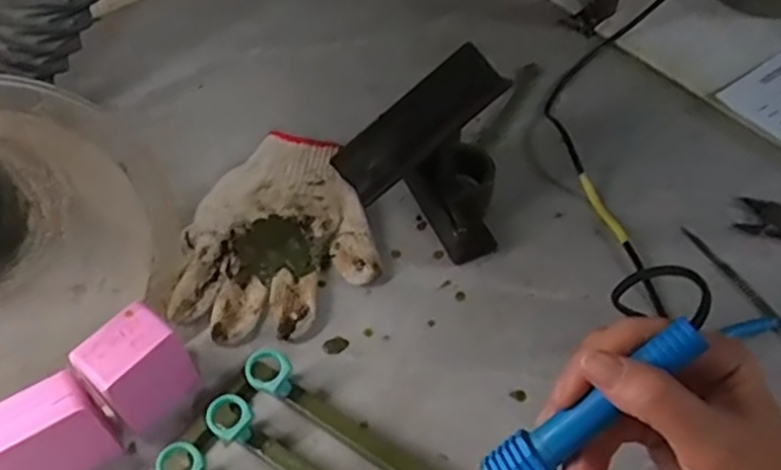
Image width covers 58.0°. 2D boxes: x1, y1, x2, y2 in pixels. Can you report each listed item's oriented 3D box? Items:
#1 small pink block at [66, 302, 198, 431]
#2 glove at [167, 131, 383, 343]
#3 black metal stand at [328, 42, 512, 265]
[{"bbox_3d":[-0.158,0.085,0.445,0.045,0.060,0.055,36,60,26],"label":"small pink block"},{"bbox_3d":[-0.085,-0.001,0.544,0.142,0.030,0.176,-1,51,0],"label":"glove"},{"bbox_3d":[0.035,-0.049,0.520,0.114,0.115,0.099,-33,58,-23],"label":"black metal stand"}]

